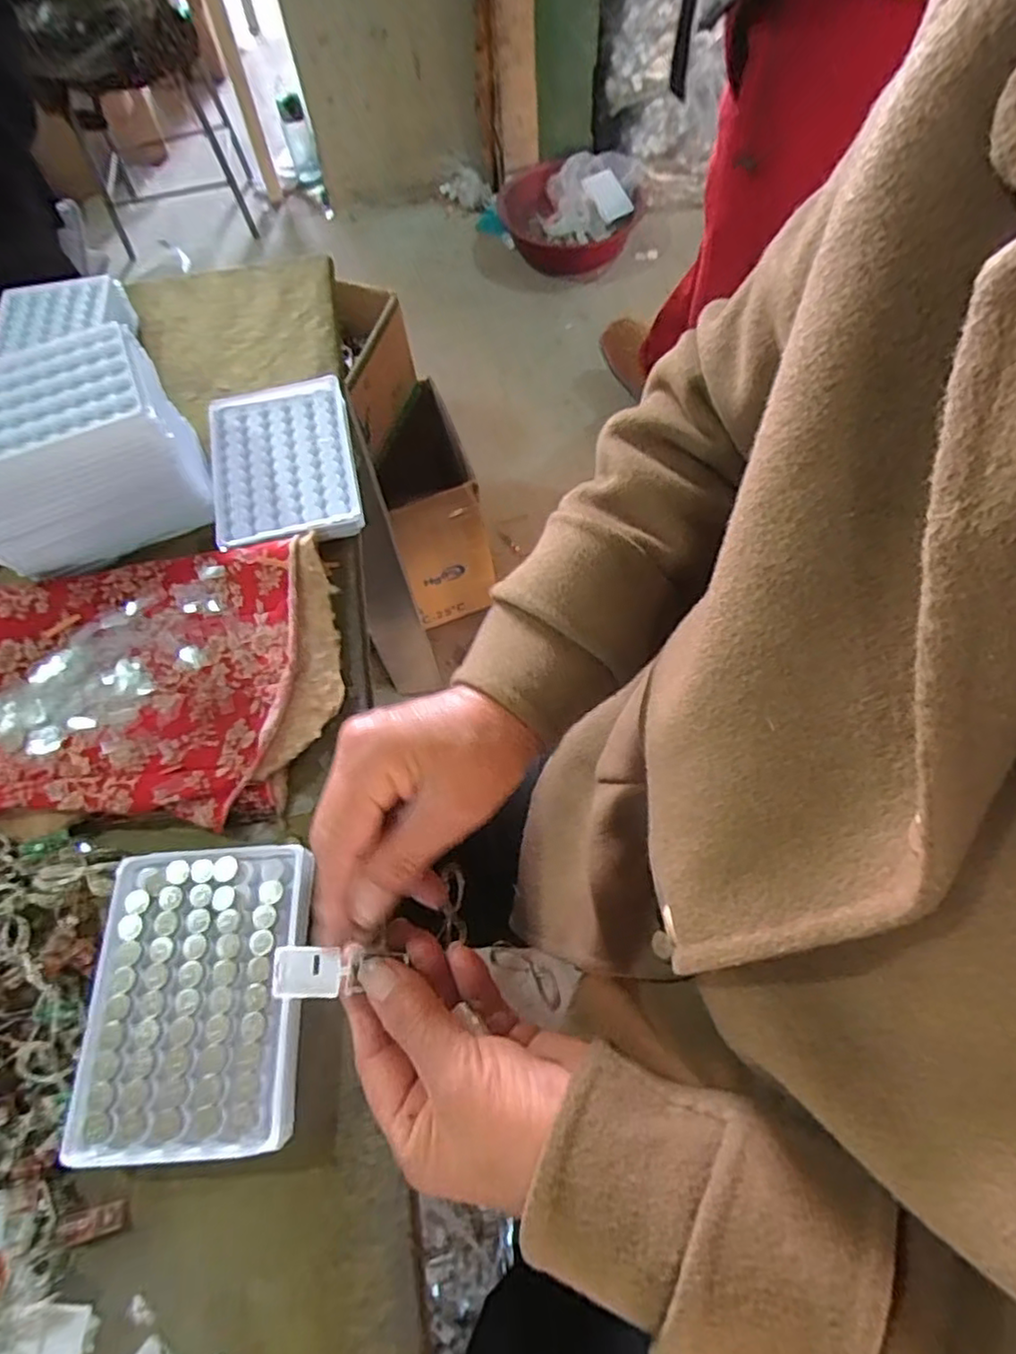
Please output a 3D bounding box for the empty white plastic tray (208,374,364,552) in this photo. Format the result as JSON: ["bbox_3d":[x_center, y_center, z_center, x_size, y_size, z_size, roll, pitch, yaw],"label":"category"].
[{"bbox_3d":[-0.155,-0.148,0.447,0.095,0.010,0.132,-12,64,-4],"label":"empty white plastic tray"}]

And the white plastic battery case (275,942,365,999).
[{"bbox_3d":[-0.080,0.122,0.273,0.035,0.008,0.020,-1,64,2],"label":"white plastic battery case"}]

